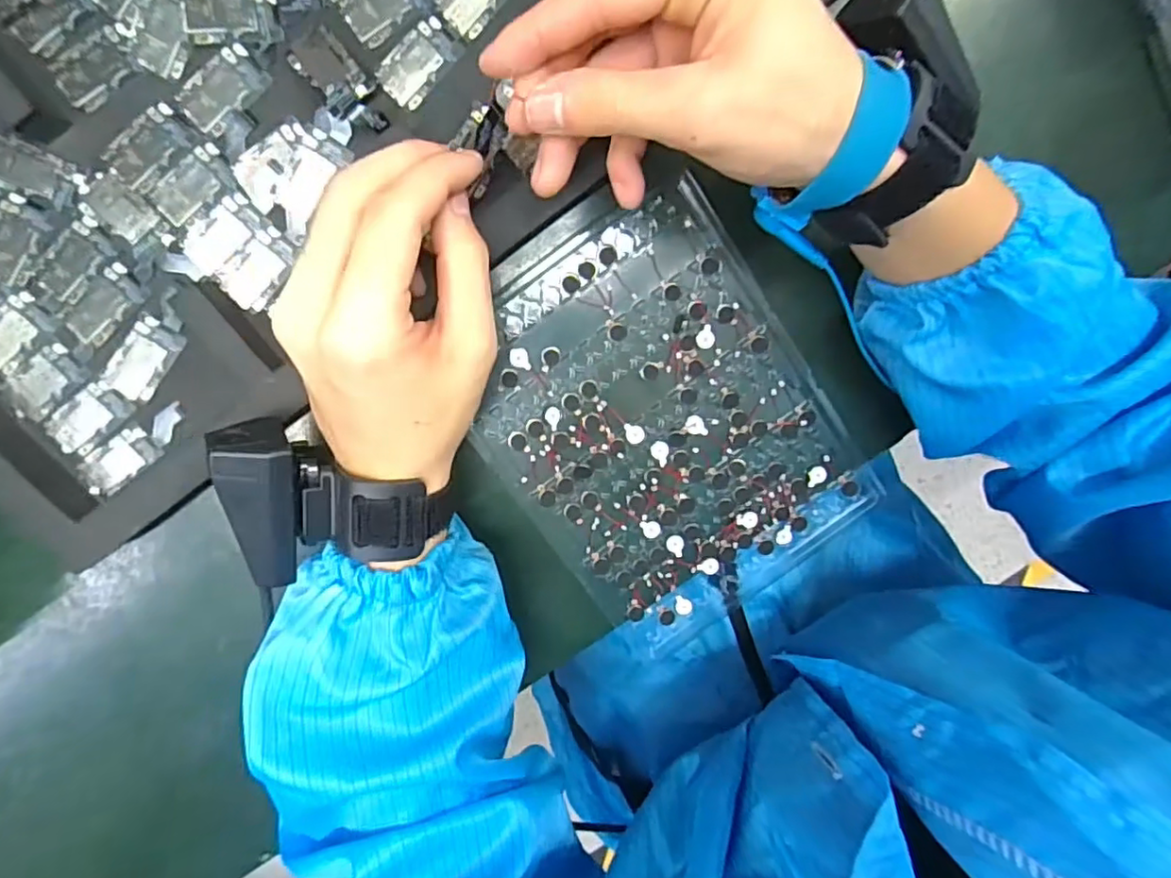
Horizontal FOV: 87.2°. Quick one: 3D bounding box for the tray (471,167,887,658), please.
[{"bbox_3d":[0.042,-0.008,0.330,0.167,0.017,0.223,-35,100,2],"label":"tray"}]

